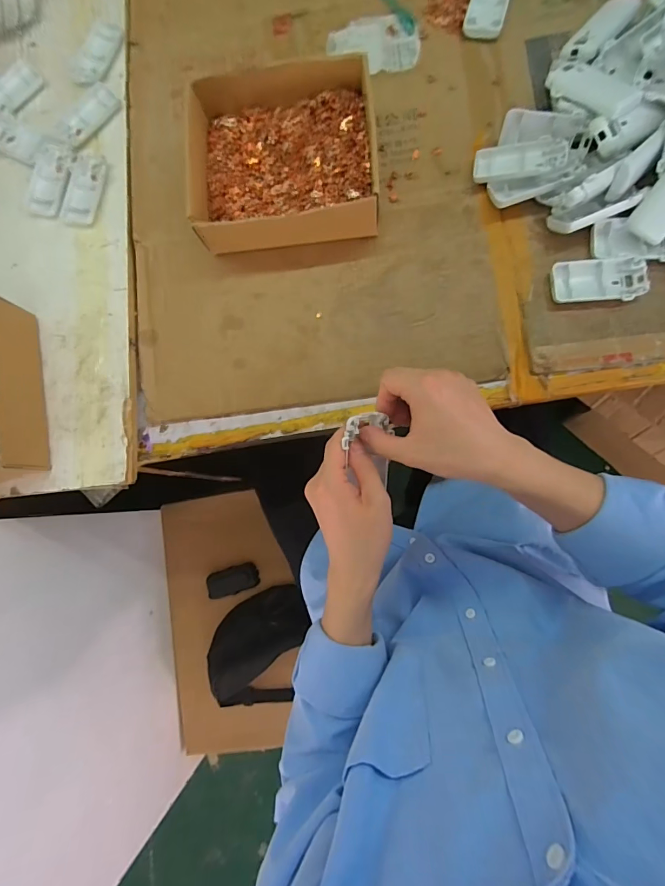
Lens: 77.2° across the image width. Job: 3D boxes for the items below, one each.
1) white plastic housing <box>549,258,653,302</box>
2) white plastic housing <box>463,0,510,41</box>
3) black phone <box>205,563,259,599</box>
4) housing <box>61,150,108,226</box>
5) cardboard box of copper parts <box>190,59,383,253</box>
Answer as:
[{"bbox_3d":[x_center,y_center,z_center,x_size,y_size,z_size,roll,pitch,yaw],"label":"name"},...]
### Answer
[{"bbox_3d":[0.292,-0.178,0.459,0.096,0.021,0.047,2,83,5],"label":"white plastic housing"},{"bbox_3d":[0.190,-0.536,0.505,0.046,0.013,0.097,16,84,7],"label":"white plastic housing"},{"bbox_3d":[-0.209,0.289,0.875,0.111,0.005,0.053,-17,82,3],"label":"black phone"},{"bbox_3d":[-0.326,-0.334,0.548,0.047,0.008,0.101,7,84,6],"label":"housing"},{"bbox_3d":[-0.062,-0.329,0.489,0.220,0.067,0.200,-4,83,4],"label":"cardboard box of copper parts"}]

